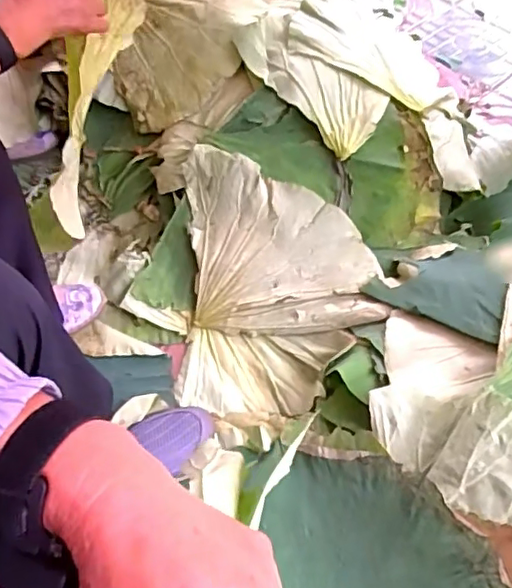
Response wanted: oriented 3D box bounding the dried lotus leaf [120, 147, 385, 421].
[{"bbox_3d":[-0.006,-0.004,0.956,0.392,0.060,0.392,-1,77,3],"label":"dried lotus leaf"}]

